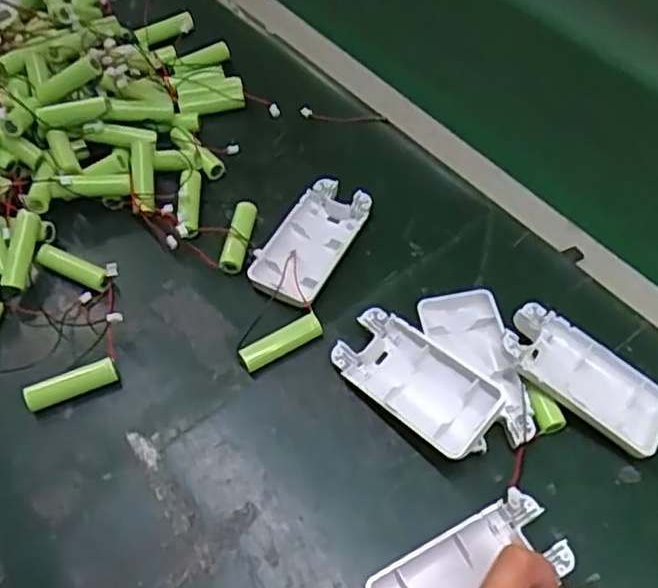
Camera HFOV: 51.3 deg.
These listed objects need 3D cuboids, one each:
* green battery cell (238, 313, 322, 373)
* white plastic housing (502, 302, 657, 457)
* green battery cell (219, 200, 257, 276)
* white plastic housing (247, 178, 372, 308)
[{"bbox_3d":[-0.027,0.028,0.396,0.050,0.011,0.012,-27,62,-17],"label":"green battery cell"},{"bbox_3d":[0.139,0.047,0.374,0.096,0.017,0.047,34,55,8],"label":"white plastic housing"},{"bbox_3d":[-0.057,-0.038,0.435,0.013,0.011,0.053,8,57,4],"label":"green battery cell"},{"bbox_3d":[-0.013,-0.034,0.433,0.044,0.013,0.094,25,60,14],"label":"white plastic housing"}]

